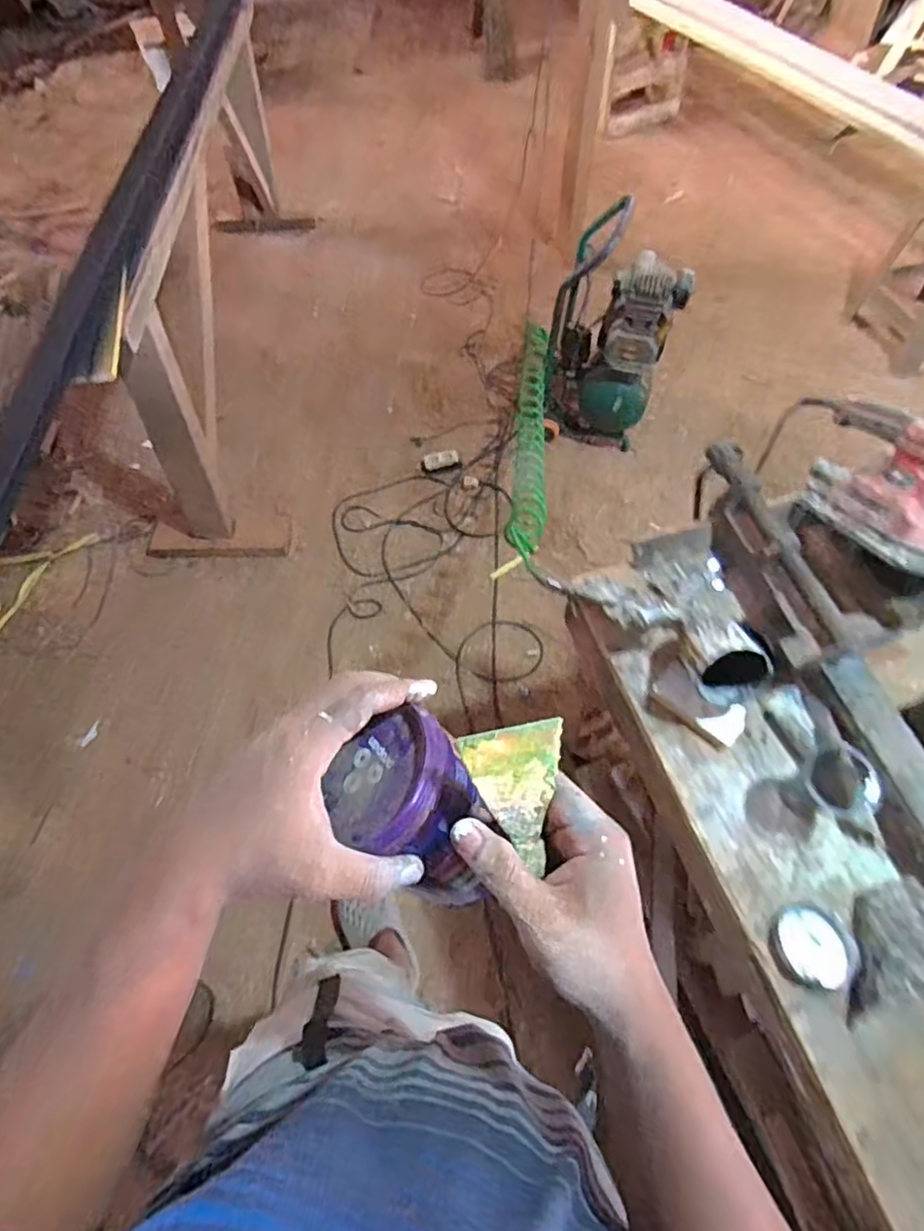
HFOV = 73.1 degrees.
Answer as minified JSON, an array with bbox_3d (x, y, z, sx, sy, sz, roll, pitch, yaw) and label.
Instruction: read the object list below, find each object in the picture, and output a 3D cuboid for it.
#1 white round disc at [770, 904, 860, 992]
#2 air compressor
[{"bbox_3d":[0.359,0.338,0.636,0.075,0.017,0.075,0,62,1],"label":"white round disc"},{"bbox_3d":[0.418,-0.792,1.771,0.312,0.623,0.318,12,63,7],"label":"air compressor"}]

